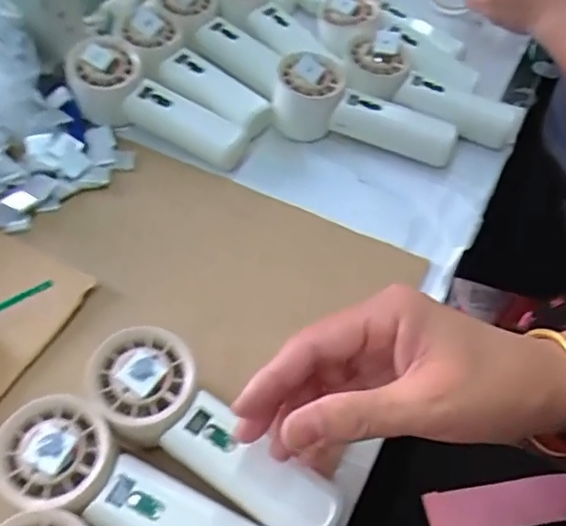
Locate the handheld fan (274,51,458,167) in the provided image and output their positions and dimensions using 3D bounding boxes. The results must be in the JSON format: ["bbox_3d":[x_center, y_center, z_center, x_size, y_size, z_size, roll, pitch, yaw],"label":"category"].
[{"bbox_3d":[0.069,-0.127,0.508,0.154,0.056,0.048,18,56,-2],"label":"handheld fan"}]

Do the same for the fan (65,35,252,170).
[{"bbox_3d":[-0.103,-0.130,0.503,0.162,0.051,0.052,29,59,3],"label":"fan"}]

